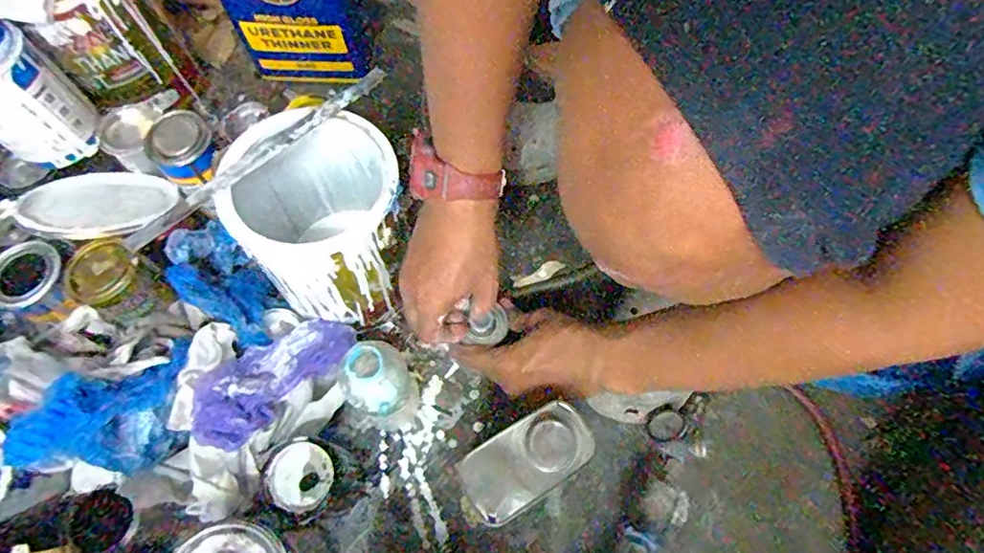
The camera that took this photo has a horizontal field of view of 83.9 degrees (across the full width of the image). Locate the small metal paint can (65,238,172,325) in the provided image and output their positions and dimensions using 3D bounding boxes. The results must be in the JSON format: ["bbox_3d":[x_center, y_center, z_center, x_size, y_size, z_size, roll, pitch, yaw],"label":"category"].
[{"bbox_3d":[-0.389,0.005,0.571,0.077,0.059,0.069,34,72,14],"label":"small metal paint can"}]

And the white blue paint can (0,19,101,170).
[{"bbox_3d":[-0.535,-0.205,0.618,0.095,0.136,0.098,0,67,1],"label":"white blue paint can"}]

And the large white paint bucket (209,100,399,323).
[{"bbox_3d":[-0.171,-0.054,0.599,0.159,0.213,0.169,0,67,1],"label":"large white paint bucket"}]

